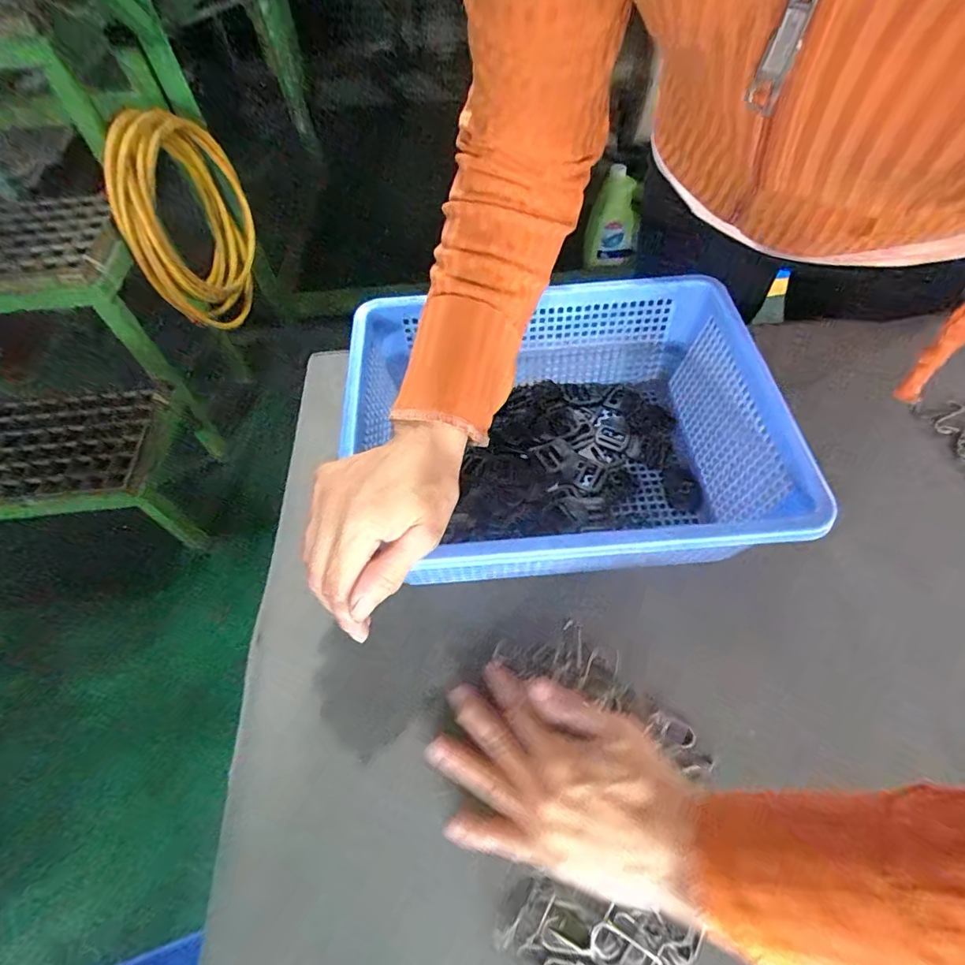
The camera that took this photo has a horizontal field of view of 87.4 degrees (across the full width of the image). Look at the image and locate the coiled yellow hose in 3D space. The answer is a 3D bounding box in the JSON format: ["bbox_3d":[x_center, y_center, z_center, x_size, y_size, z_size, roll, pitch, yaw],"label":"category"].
[{"bbox_3d":[-0.589,-0.525,1.041,0.113,0.379,0.362,-4,57,1],"label":"coiled yellow hose"}]

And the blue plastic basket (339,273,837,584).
[{"bbox_3d":[0.064,-0.042,0.395,0.279,0.100,0.233,-1,58,1],"label":"blue plastic basket"}]

